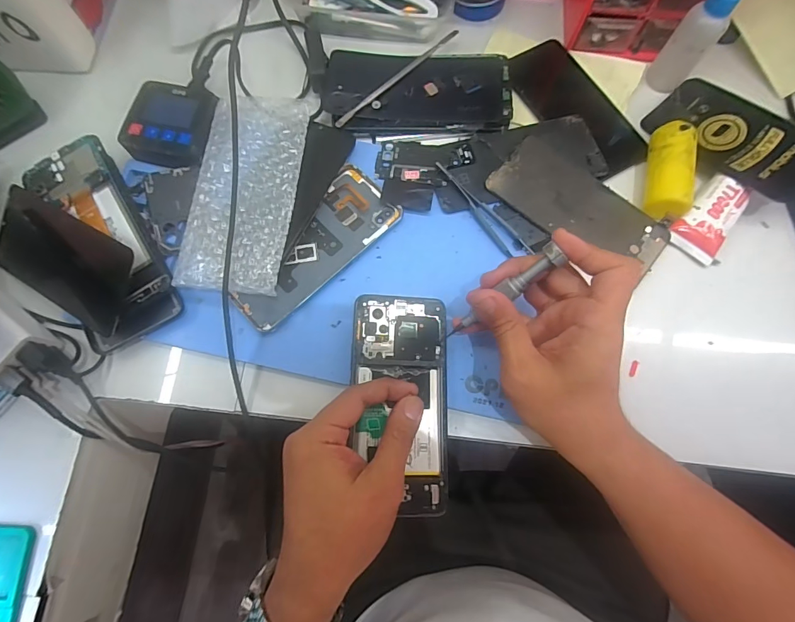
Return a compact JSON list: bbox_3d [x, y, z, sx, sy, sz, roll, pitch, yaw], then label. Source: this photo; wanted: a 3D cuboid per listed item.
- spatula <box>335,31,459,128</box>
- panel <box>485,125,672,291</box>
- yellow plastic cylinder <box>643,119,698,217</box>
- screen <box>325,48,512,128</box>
[{"bbox_3d":[0.001,-0.225,0.387,0.160,0.005,0.009,-44,79,-11],"label":"spatula"},{"bbox_3d":[0.162,-0.092,0.362,0.151,0.007,0.082,43,79,11],"label":"panel"},{"bbox_3d":[0.239,-0.123,0.358,0.033,0.027,0.083,7,74,2],"label":"yellow plastic cylinder"},{"bbox_3d":[0.019,-0.213,0.385,0.173,0.009,0.081,-1,74,0],"label":"screen"}]

